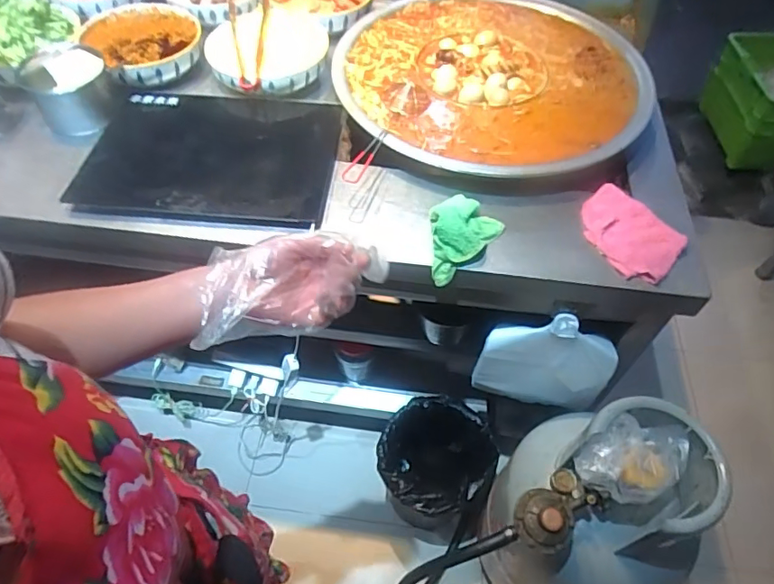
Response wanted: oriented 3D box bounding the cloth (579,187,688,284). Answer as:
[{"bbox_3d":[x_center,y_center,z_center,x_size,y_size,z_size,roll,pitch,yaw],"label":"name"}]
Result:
[{"bbox_3d":[0.365,-0.093,0.803,0.117,0.013,0.170,-26,60,-18],"label":"cloth"}]

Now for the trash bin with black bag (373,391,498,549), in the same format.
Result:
[{"bbox_3d":[0.100,0.415,1.230,0.226,0.305,0.235,24,58,15],"label":"trash bin with black bag"}]

